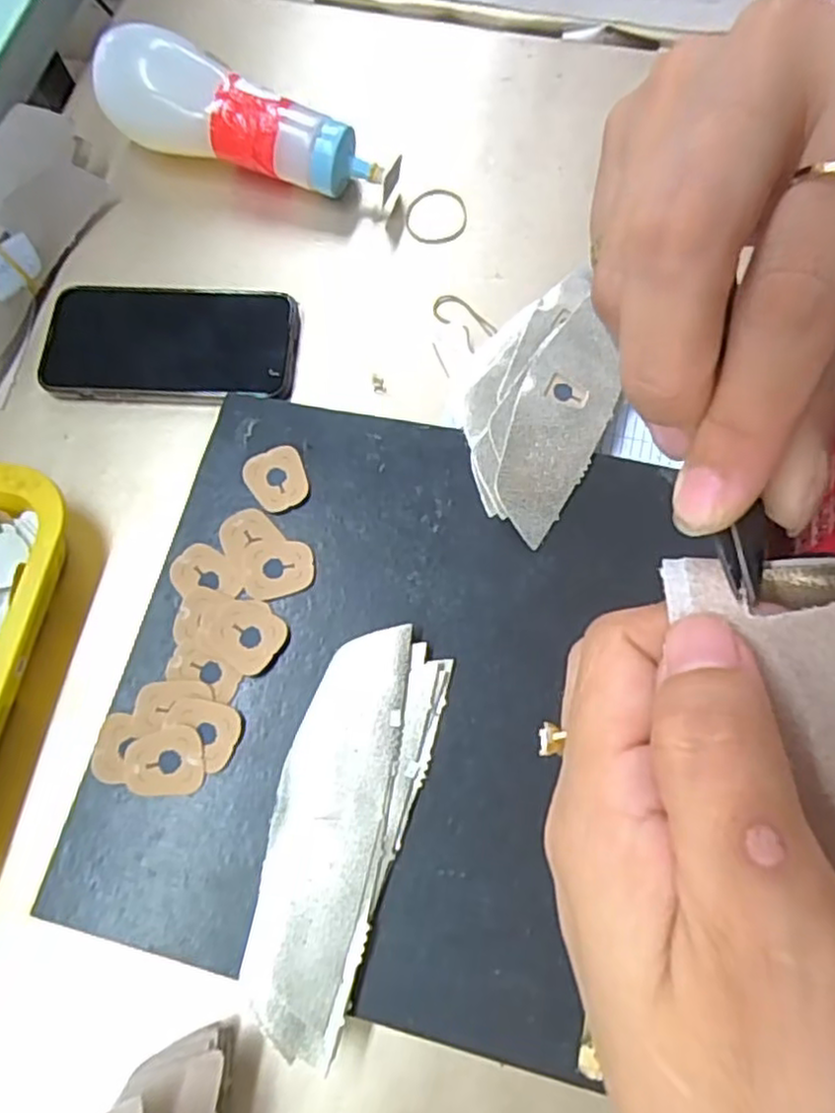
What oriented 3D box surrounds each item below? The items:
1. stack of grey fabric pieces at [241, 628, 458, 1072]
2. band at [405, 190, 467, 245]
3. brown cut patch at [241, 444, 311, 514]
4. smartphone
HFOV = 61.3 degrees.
[{"bbox_3d":[-0.039,0.129,0.343,0.063,0.014,0.187,17,73,8],"label":"stack of grey fabric pieces"},{"bbox_3d":[0.013,-0.237,0.492,0.042,0.004,0.046,-5,71,1],"label":"band"},{"bbox_3d":[-0.081,-0.045,0.409,0.034,0.004,0.038,-25,72,-6],"label":"brown cut patch"},{"bbox_3d":[-0.161,-0.139,0.460,0.162,0.014,0.087,3,72,3],"label":"smartphone"}]

